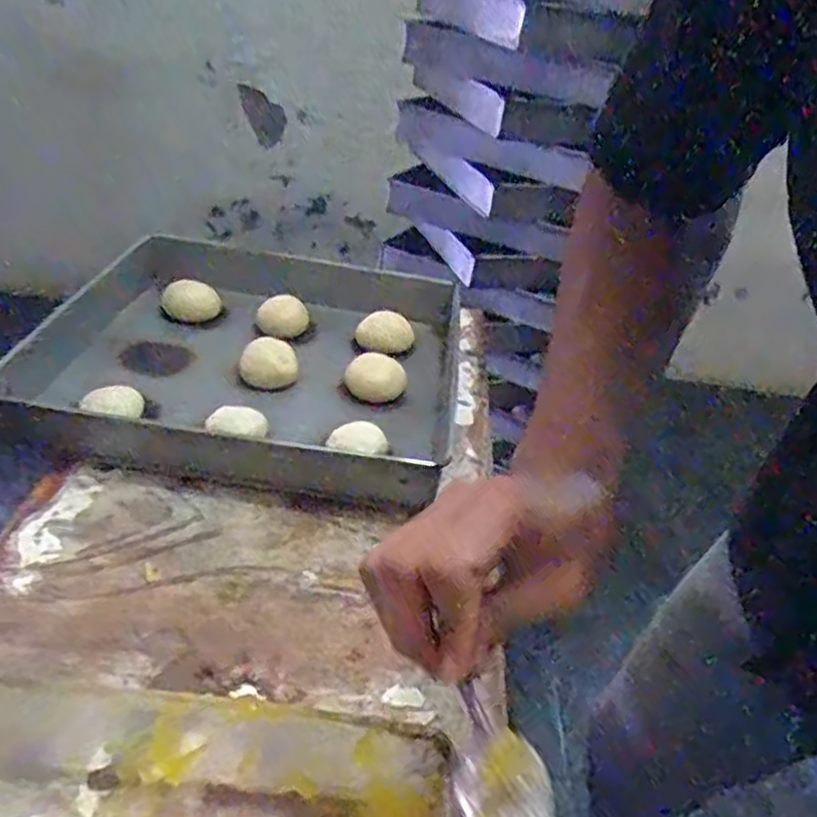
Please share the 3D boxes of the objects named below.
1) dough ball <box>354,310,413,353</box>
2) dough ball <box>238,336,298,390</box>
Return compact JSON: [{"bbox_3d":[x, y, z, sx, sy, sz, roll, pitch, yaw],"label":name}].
[{"bbox_3d":[-0.026,-0.096,0.924,0.068,0.030,0.062,16,32,14],"label":"dough ball"},{"bbox_3d":[-0.156,-0.047,0.829,0.057,0.049,0.053,5,31,-3],"label":"dough ball"}]

